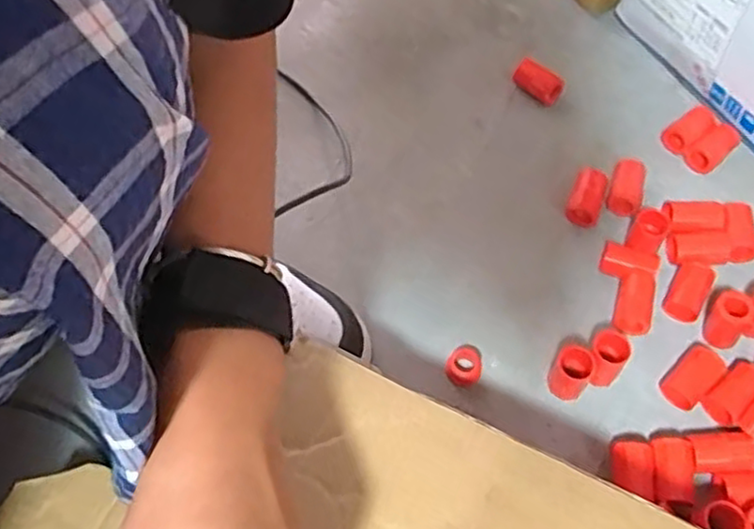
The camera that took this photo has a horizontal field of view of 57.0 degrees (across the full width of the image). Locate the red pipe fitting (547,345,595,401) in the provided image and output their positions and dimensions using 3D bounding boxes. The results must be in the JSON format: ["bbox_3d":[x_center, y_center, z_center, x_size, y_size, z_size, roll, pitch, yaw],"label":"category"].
[{"bbox_3d":[0.127,0.072,0.456,0.024,0.033,0.023,-1,61,1],"label":"red pipe fitting"}]

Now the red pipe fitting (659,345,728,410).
[{"bbox_3d":[0.208,0.073,0.456,0.037,0.028,0.026,-41,67,-19],"label":"red pipe fitting"}]

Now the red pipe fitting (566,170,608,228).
[{"bbox_3d":[0.160,-0.051,0.531,0.025,0.024,0.039,20,63,12],"label":"red pipe fitting"}]

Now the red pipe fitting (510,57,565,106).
[{"bbox_3d":[0.139,-0.157,0.598,0.044,0.019,0.021,37,68,20],"label":"red pipe fitting"}]

